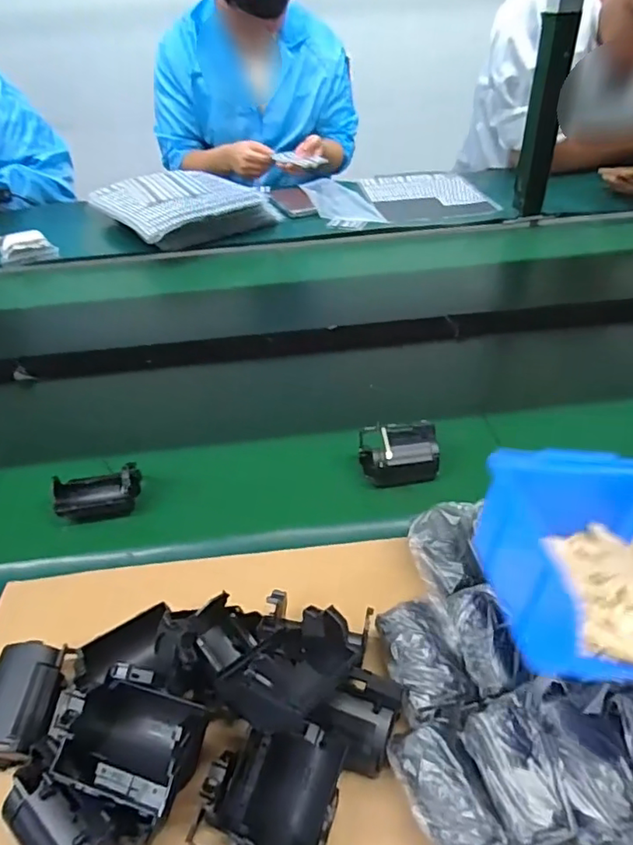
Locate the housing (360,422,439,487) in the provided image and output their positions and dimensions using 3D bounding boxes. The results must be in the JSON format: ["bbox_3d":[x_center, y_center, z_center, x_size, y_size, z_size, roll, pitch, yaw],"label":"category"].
[{"bbox_3d":[0.077,0.030,0.524,0.071,0.042,0.041,-7,40,-5],"label":"housing"}]

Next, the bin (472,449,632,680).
[{"bbox_3d":[0.169,0.074,0.323,0.134,0.071,0.122,-3,40,0],"label":"bin"}]

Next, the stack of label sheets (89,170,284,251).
[{"bbox_3d":[-0.267,-0.427,1.103,0.271,0.059,0.317,-28,46,-27],"label":"stack of label sheets"}]

